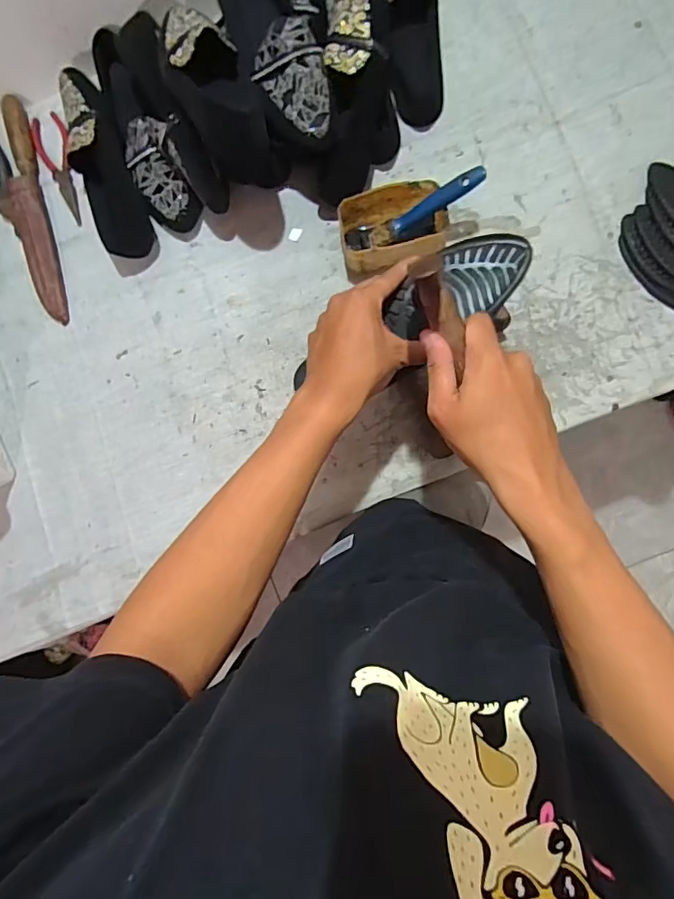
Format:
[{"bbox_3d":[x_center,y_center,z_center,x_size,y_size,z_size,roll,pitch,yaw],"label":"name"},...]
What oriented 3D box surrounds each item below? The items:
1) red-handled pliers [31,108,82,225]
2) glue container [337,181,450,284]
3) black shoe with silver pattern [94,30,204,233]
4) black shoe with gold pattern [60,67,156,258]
[{"bbox_3d":[-0.377,-0.379,0.688,0.040,0.014,0.150,-14,87,3],"label":"red-handled pliers"},{"bbox_3d":[0.068,-0.262,0.616,0.124,0.060,0.093,-14,87,3],"label":"glue container"},{"bbox_3d":[-0.243,-0.401,0.637,0.072,0.085,0.252,-22,87,3],"label":"black shoe with silver pattern"},{"bbox_3d":[-0.296,-0.357,0.647,0.072,0.073,0.235,-17,87,3],"label":"black shoe with gold pattern"}]

